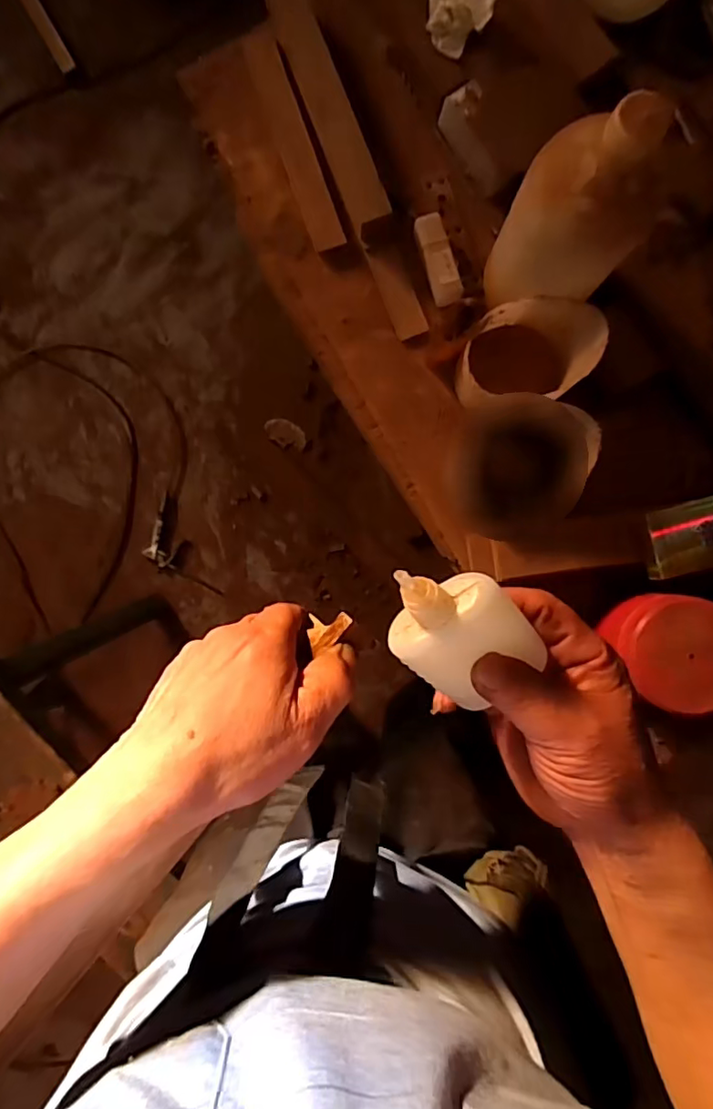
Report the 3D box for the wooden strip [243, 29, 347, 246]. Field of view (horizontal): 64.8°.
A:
[{"bbox_3d":[-0.059,-0.393,0.536,0.029,0.007,0.209,-20,90,-1],"label":"wooden strip"}]

